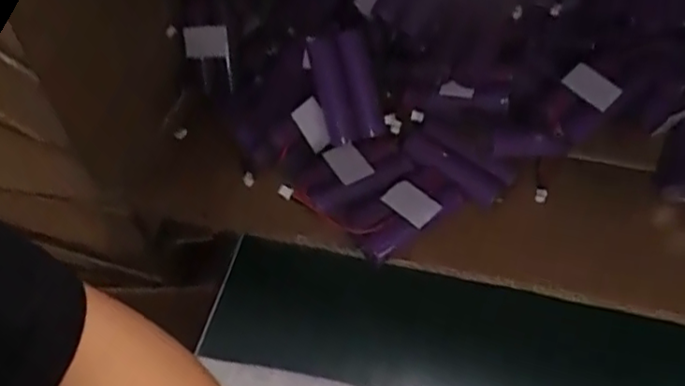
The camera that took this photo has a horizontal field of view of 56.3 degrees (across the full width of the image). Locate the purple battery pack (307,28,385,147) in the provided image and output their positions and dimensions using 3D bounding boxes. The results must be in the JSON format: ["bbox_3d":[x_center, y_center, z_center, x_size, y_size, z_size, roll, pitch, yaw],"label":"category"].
[{"bbox_3d":[0.003,-0.066,0.389,0.033,0.019,0.068,-15,83,-9],"label":"purple battery pack"}]

